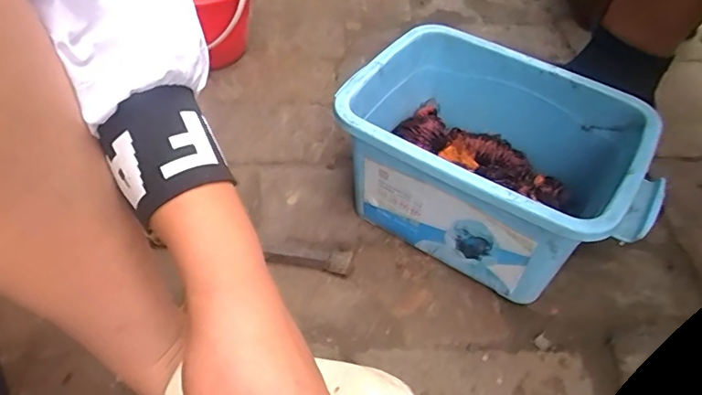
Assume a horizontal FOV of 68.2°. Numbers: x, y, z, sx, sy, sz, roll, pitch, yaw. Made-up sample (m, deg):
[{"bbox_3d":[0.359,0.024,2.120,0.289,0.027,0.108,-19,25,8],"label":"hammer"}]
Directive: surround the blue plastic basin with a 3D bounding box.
[{"bbox_3d":[0.131,-0.027,0.533,0.297,0.171,0.191,27,52,20],"label":"blue plastic basin"}]

